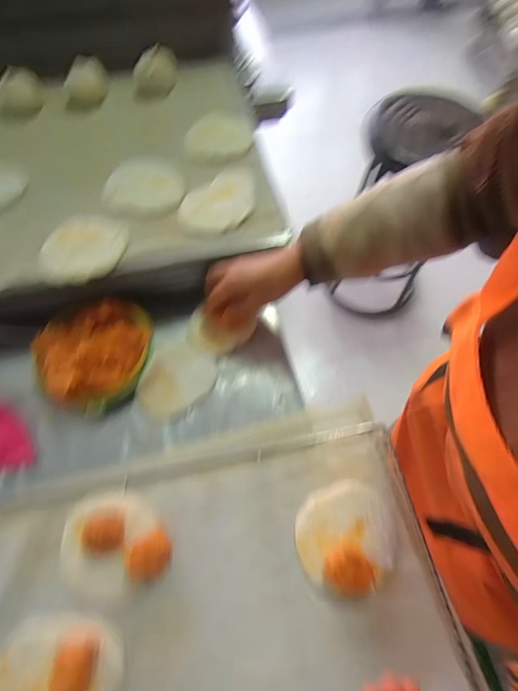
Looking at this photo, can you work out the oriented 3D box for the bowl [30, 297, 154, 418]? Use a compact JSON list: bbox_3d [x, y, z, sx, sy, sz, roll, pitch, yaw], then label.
[{"bbox_3d":[-0.198,0.012,0.425,0.138,0.042,0.141,0,62,1],"label":"bowl"}]

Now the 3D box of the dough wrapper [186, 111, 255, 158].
[{"bbox_3d":[-0.058,-0.309,0.512,0.095,0.011,0.099,-5,63,-3],"label":"dough wrapper"}]

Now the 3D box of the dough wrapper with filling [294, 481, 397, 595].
[{"bbox_3d":[0.086,0.183,0.347,0.093,0.019,0.096,0,62,1],"label":"dough wrapper with filling"}]

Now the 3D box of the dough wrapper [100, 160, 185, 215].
[{"bbox_3d":[-0.153,-0.211,0.470,0.101,0.005,0.091,-8,70,-8],"label":"dough wrapper"}]

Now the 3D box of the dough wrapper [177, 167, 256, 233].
[{"bbox_3d":[-0.050,-0.186,0.459,0.115,0.006,0.079,-40,74,-15],"label":"dough wrapper"}]

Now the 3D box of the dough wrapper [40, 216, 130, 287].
[{"bbox_3d":[-0.211,-0.121,0.425,0.092,0.011,0.098,0,63,0],"label":"dough wrapper"}]

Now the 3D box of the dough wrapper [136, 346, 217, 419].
[{"bbox_3d":[-0.100,0.045,0.428,0.078,0.008,0.093,24,61,-4],"label":"dough wrapper"}]

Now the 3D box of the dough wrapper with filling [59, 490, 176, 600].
[{"bbox_3d":[-0.140,0.189,0.343,0.104,0.023,0.085,-4,62,-1],"label":"dough wrapper with filling"}]

